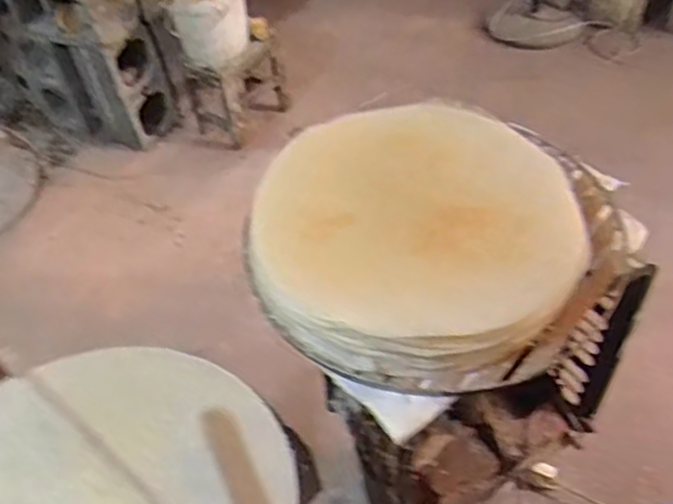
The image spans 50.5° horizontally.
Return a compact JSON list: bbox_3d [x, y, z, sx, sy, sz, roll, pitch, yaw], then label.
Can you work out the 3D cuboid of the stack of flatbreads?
[{"bbox_3d":[0.094,-0.040,0.861,0.398,0.090,0.392,6,47,12],"label":"stack of flatbreads"}]

